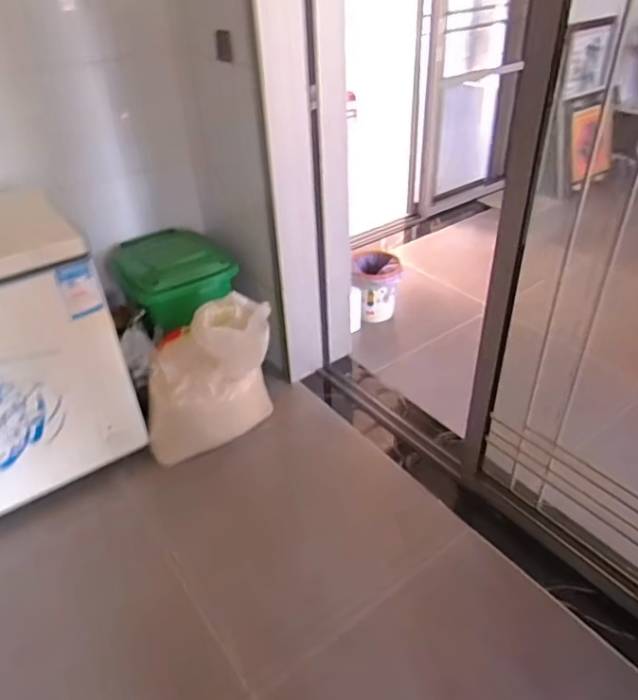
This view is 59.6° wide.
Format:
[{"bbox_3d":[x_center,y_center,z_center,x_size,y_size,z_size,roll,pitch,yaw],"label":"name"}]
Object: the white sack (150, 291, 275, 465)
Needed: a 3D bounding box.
[{"bbox_3d":[-0.386,0.074,1.909,0.425,0.449,0.315,-12,36,-17],"label":"white sack"}]

